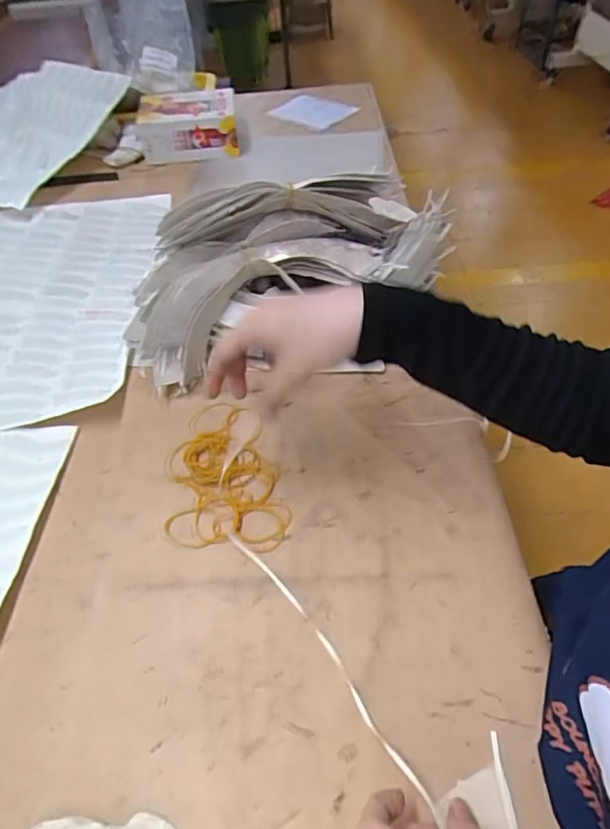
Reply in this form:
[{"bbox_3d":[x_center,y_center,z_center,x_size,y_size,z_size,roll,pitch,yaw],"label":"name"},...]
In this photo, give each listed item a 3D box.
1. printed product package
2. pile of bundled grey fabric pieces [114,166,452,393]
[{"bbox_3d":[-0.199,-0.500,0.883,0.166,0.070,0.116,-3,50,0],"label":"printed product package"},{"bbox_3d":[-0.018,-0.161,0.548,0.361,0.134,0.138,-19,52,-13],"label":"pile of bundled grey fabric pieces"}]

